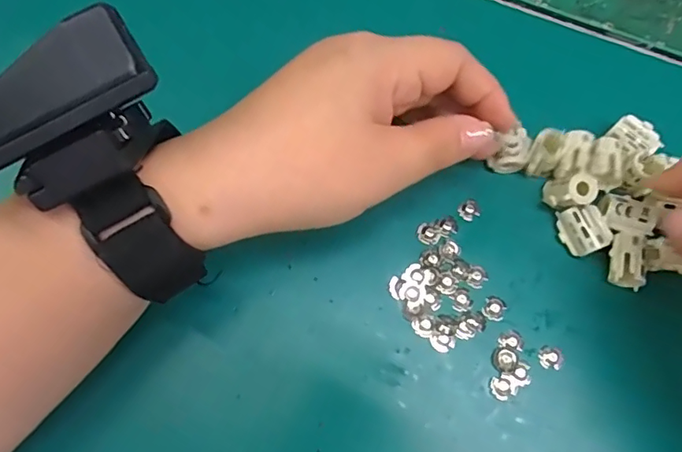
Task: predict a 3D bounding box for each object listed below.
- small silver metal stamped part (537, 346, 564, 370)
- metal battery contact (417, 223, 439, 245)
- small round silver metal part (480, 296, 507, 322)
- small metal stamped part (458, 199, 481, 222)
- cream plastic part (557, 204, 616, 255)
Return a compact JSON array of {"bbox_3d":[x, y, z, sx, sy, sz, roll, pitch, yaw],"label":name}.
[{"bbox_3d":[0.090,0.057,0.223,0.011,0.004,0.009,2,71,-2],"label":"small silver metal stamped part"},{"bbox_3d":[0.040,0.004,0.238,0.011,0.004,0.009,28,72,7],"label":"metal battery contact"},{"bbox_3d":[0.068,0.036,0.228,0.010,0.004,0.011,1,71,-2],"label":"small round silver metal part"},{"bbox_3d":[0.060,-0.008,0.242,0.010,0.004,0.009,-33,75,-13],"label":"small metal stamped part"},{"bbox_3d":[0.109,0.002,0.234,0.017,0.013,0.021,-20,73,-9],"label":"cream plastic part"}]

